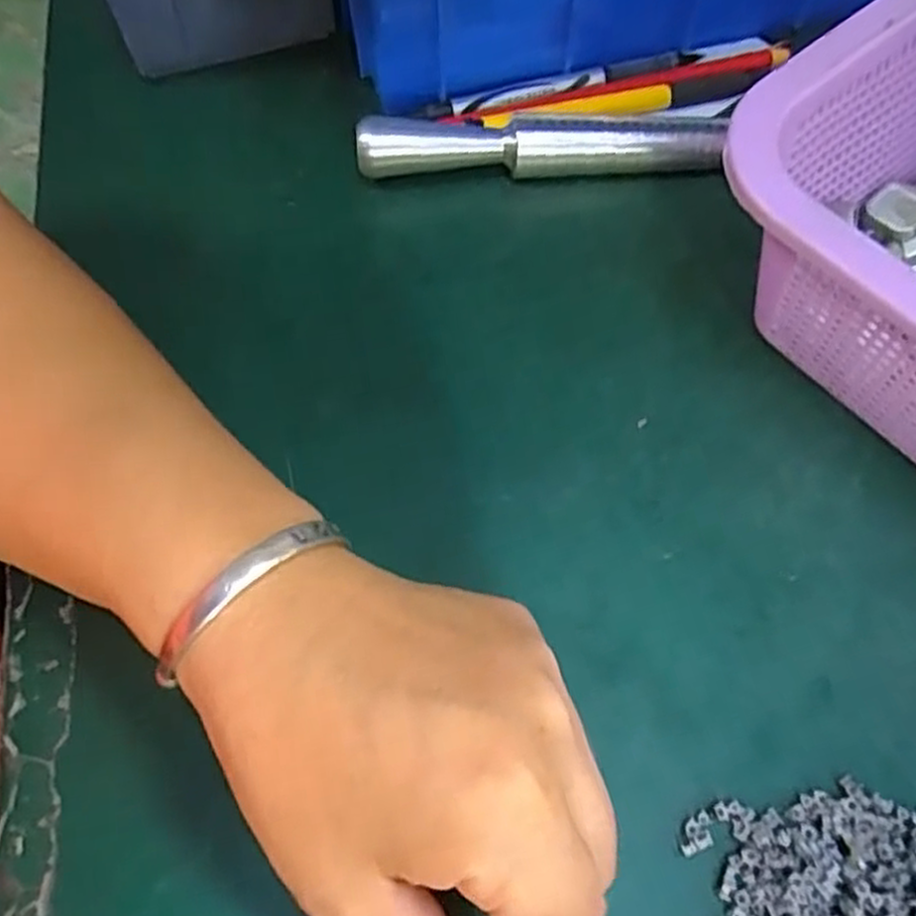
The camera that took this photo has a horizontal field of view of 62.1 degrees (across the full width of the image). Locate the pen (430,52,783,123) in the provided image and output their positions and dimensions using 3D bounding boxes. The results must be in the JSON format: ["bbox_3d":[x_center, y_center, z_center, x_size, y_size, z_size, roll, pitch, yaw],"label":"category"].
[{"bbox_3d":[0.067,-0.153,0.314,0.150,0.006,0.013,-14,64,-6],"label":"pen"}]

